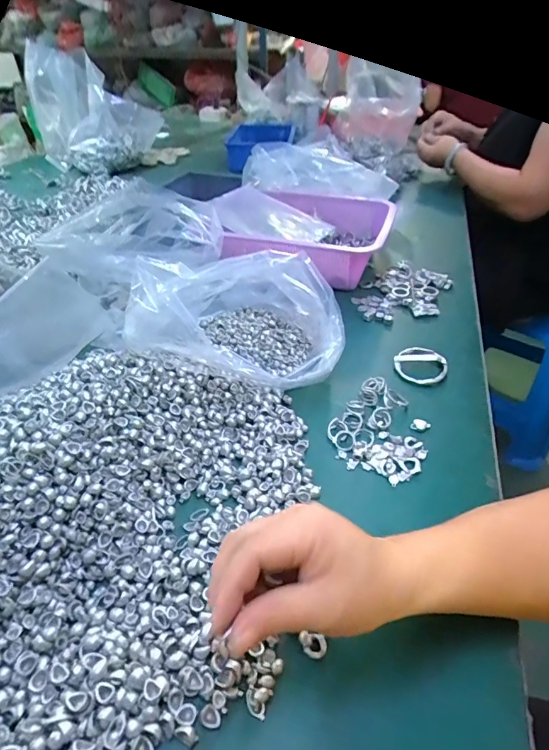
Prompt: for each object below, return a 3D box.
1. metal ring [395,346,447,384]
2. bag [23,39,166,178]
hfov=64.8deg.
[{"bbox_3d":[0.172,-0.012,0.507,0.057,0.015,0.057,1,40,-1],"label":"metal ring"},{"bbox_3d":[-0.509,-0.733,1.201,0.315,0.252,0.210,28,47,29],"label":"bag"}]

